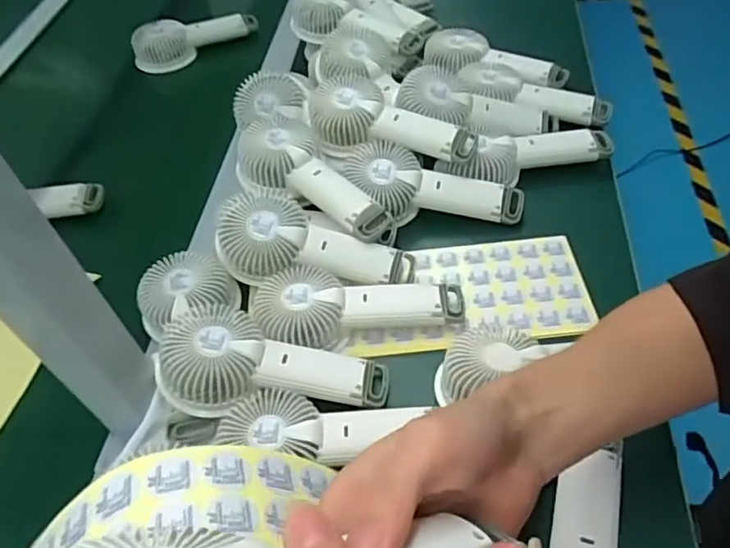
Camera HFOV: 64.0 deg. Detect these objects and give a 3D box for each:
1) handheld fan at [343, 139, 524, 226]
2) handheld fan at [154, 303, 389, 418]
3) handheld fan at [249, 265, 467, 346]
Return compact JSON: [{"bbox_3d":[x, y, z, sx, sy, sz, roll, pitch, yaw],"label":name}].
[{"bbox_3d":[0.066,-0.080,0.597,0.181,0.046,0.079,14,52,1],"label":"handheld fan"},{"bbox_3d":[-0.078,0.072,0.471,0.185,0.043,0.100,9,51,-2],"label":"handheld fan"},{"bbox_3d":[-0.013,0.024,0.515,0.185,0.033,0.077,-4,50,3],"label":"handheld fan"}]

